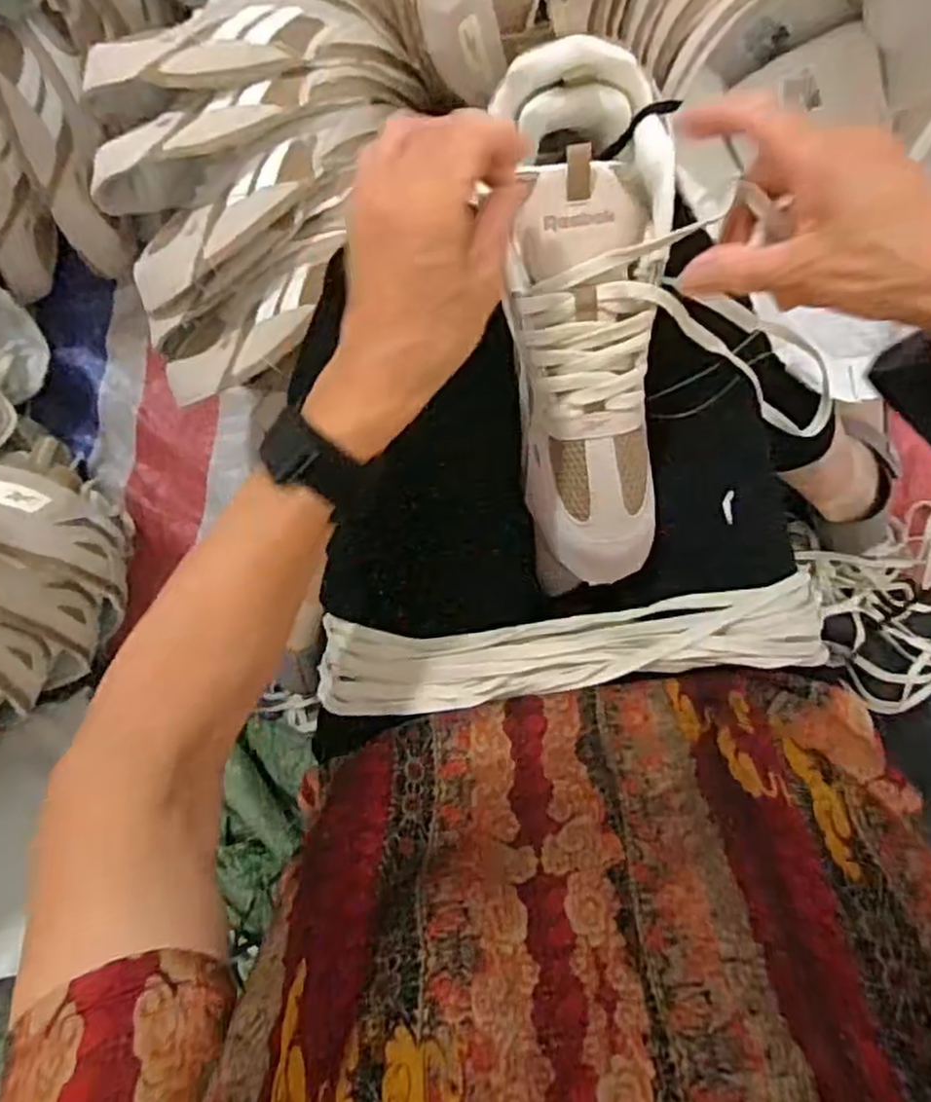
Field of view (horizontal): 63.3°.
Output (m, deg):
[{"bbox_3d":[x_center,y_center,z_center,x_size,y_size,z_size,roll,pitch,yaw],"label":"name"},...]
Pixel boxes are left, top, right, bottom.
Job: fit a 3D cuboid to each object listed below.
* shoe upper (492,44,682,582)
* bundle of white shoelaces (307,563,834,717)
[{"bbox_3d":[0.064,-0.112,0.398,0.077,0.068,0.270,-2,103,1],"label":"shoe upper"},{"bbox_3d":[0.065,0.056,0.439,0.297,0.048,0.051,-6,94,1],"label":"bundle of white shoelaces"}]

